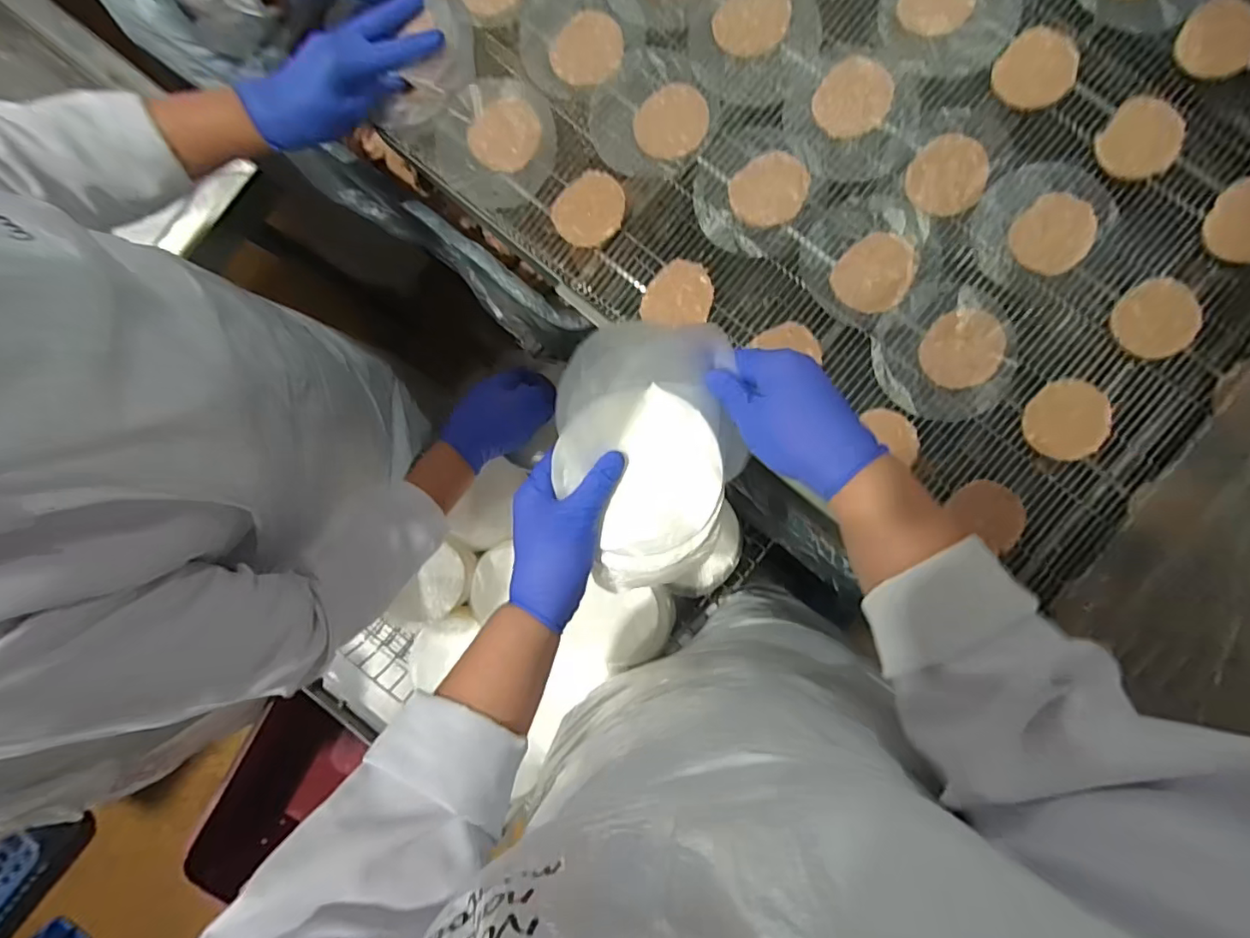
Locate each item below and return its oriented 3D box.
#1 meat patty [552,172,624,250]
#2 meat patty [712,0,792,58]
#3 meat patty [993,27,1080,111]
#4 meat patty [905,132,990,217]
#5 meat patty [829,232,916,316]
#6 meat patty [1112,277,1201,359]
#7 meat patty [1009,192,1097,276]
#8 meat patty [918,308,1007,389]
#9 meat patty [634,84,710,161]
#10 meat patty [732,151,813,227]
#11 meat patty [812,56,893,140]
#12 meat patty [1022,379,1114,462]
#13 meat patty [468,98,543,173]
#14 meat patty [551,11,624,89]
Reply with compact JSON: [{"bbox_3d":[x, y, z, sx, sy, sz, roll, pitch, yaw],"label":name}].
[{"bbox_3d":[-0.031,-0.248,0.546,0.067,0.009,0.064,0,89,4],"label":"meat patty"},{"bbox_3d":[0.120,-0.421,0.529,0.061,0.004,0.073,43,92,4],"label":"meat patty"},{"bbox_3d":[0.374,-0.363,0.511,0.065,0.005,0.078,32,91,4],"label":"meat patty"},{"bbox_3d":[0.293,-0.267,0.514,0.067,0.008,0.076,6,89,5],"label":"meat patty"},{"bbox_3d":[0.228,-0.179,0.516,0.063,0.005,0.071,41,92,4],"label":"meat patty"},{"bbox_3d":[0.465,-0.131,0.495,0.069,0.012,0.066,0,89,4],"label":"meat patty"},{"bbox_3d":[0.384,-0.210,0.506,0.064,0.007,0.067,0,89,5],"label":"meat patty"},{"bbox_3d":[0.301,-0.107,0.505,0.070,0.006,0.067,0,89,5],"label":"meat patty"},{"bbox_3d":[0.043,-0.328,0.534,0.067,0.004,0.067,5,89,5],"label":"meat patty"},{"bbox_3d":[0.135,-0.260,0.528,0.072,0.004,0.063,-22,87,4],"label":"meat patty"},{"bbox_3d":[0.211,-0.341,0.522,0.065,0.005,0.074,28,91,4],"label":"meat patty"},{"bbox_3d":[0.389,-0.043,0.497,0.071,0.011,0.068,0,89,4],"label":"meat patty"},{"bbox_3d":[-0.114,-0.320,0.546,0.062,0.005,0.067,0,89,5],"label":"meat patty"},{"bbox_3d":[-0.034,-0.401,0.542,0.065,0.004,0.073,30,91,4],"label":"meat patty"}]

